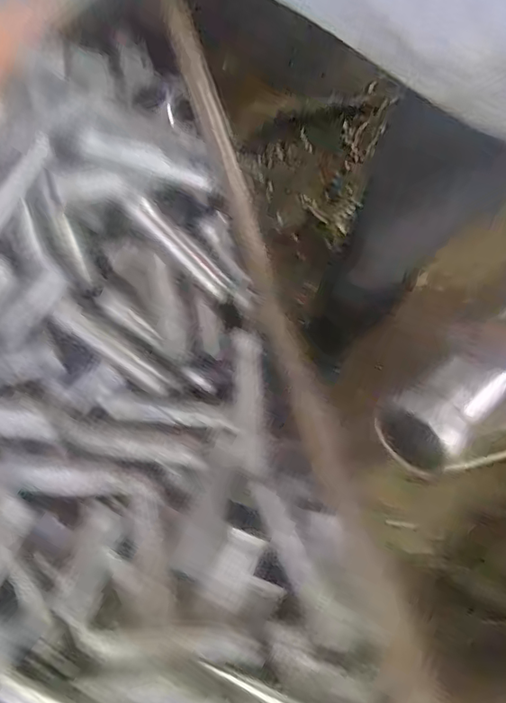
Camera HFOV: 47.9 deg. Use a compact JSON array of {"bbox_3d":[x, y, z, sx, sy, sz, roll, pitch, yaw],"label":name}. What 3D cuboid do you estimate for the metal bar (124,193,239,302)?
[{"bbox_3d":[-0.103,-0.149,0.814,0.201,0.010,0.032,44,78,-2],"label":"metal bar"}]

